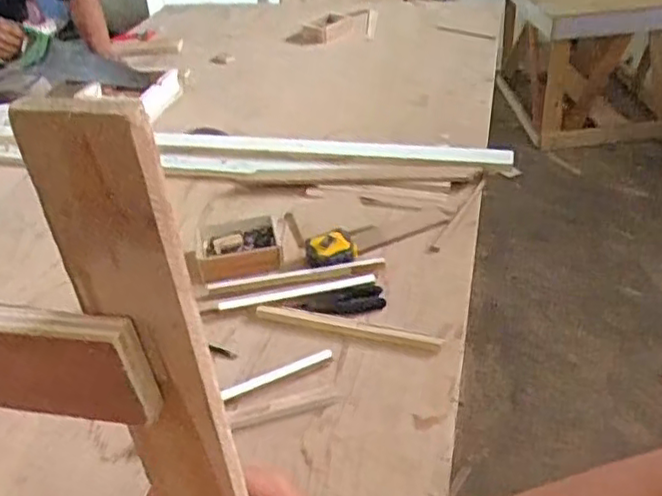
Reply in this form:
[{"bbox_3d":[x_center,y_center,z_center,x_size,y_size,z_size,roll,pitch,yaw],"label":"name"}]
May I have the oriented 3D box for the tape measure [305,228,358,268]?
[{"bbox_3d":[-0.002,-0.004,1.119,0.088,0.035,0.063,-6,37,-2],"label":"tape measure"}]

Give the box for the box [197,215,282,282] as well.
[{"bbox_3d":[-0.157,-0.006,1.135,0.149,0.043,0.125,-8,37,-3],"label":"box"}]

